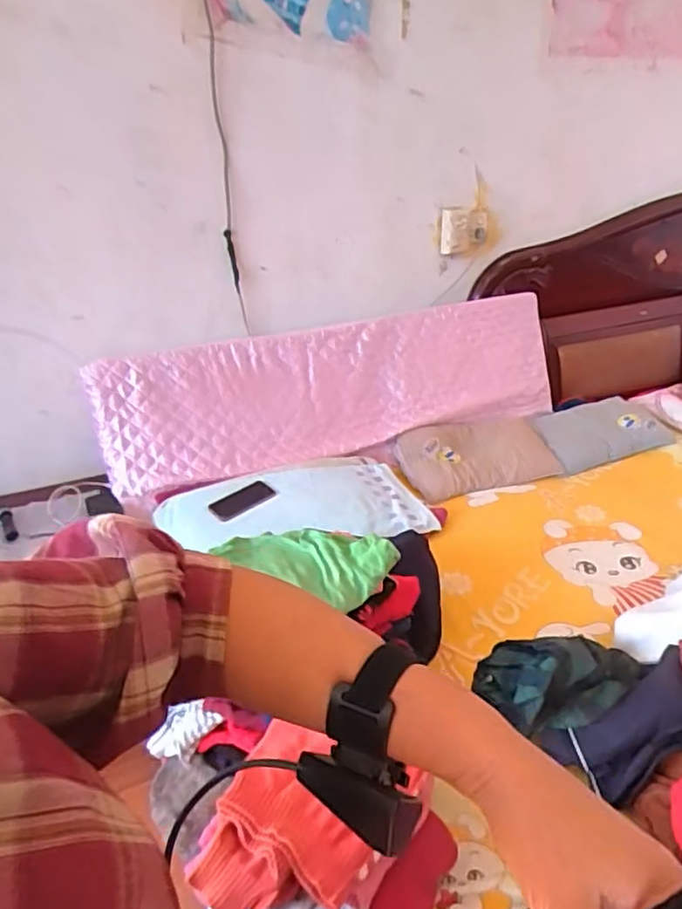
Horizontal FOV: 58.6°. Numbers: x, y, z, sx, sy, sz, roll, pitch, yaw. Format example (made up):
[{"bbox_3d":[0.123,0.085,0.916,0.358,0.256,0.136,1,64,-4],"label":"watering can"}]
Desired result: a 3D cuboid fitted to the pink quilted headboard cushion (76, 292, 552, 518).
[{"bbox_3d":[-0.010,-0.187,1.792,1.374,0.394,0.043,-14,6,-13],"label":"pink quilted headboard cushion"}]

